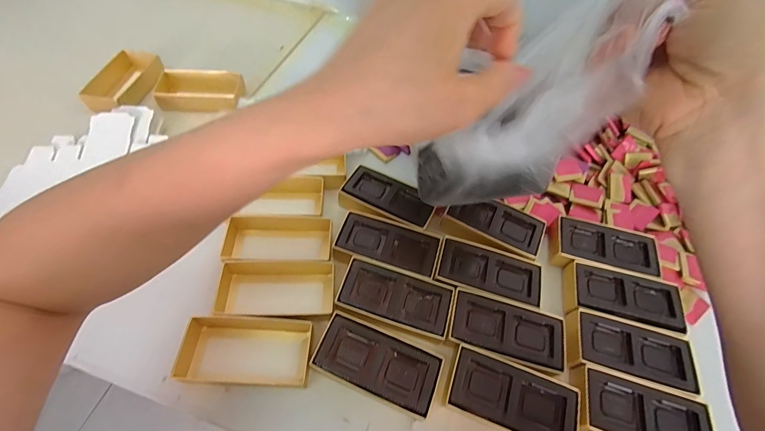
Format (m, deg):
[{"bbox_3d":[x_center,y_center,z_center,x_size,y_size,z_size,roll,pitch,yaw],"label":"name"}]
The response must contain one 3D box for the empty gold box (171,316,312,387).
[{"bbox_3d":[-0.134,0.130,0.340,0.121,0.027,0.057,3,56,-5],"label":"empty gold box"}]

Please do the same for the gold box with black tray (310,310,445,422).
[{"bbox_3d":[-0.004,0.141,0.338,0.113,0.029,0.058,22,57,8],"label":"gold box with black tray"}]

